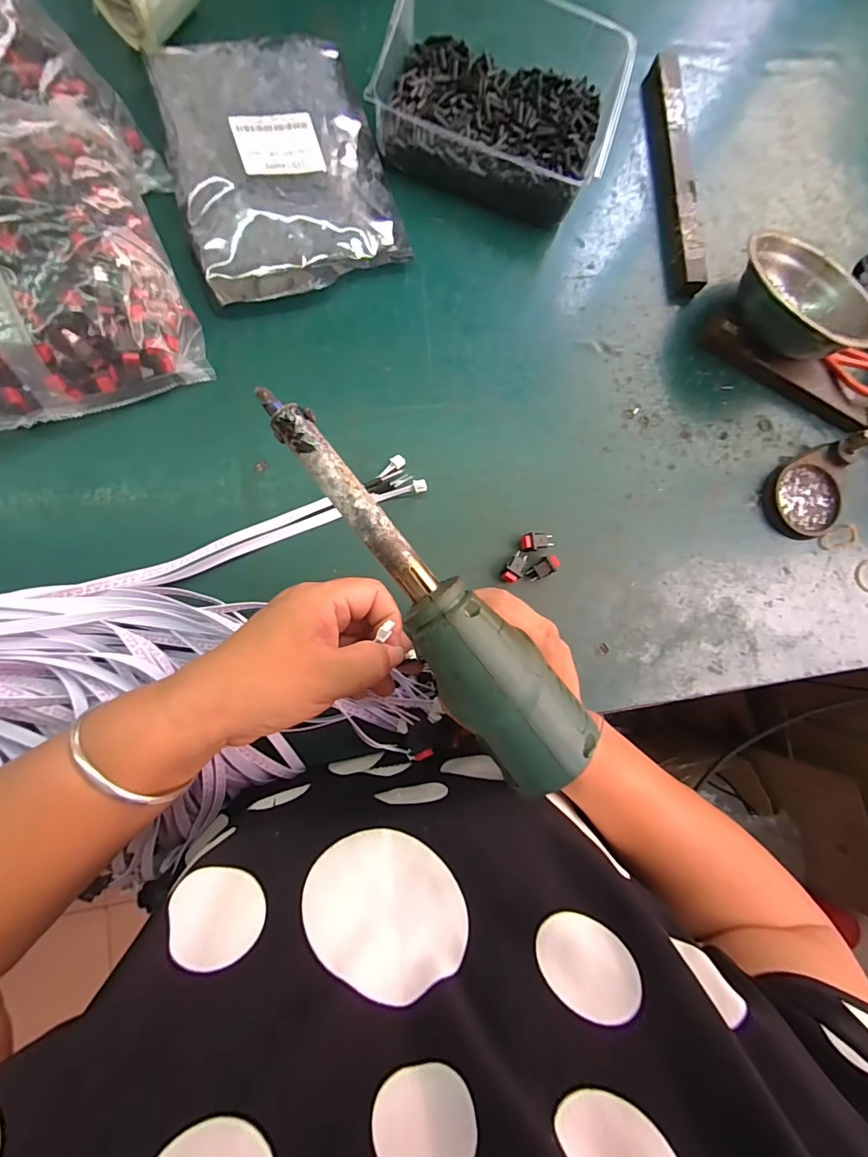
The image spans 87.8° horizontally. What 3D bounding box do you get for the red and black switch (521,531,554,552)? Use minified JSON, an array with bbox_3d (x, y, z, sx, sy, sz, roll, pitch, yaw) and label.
[{"bbox_3d":[0.081,-0.029,0.355,0.026,0.012,0.014,-13,87,-9],"label":"red and black switch"}]

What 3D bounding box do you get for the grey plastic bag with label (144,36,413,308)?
[{"bbox_3d":[-0.122,-0.323,0.352,0.157,0.026,0.200,-19,88,-9],"label":"grey plastic bag with label"}]

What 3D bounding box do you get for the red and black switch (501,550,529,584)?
[{"bbox_3d":[0.063,-0.008,0.350,0.014,0.013,0.027,34,82,-4],"label":"red and black switch"}]

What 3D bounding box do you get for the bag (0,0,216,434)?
[{"bbox_3d":[-0.298,-0.267,0.296,0.192,0.073,0.317,-20,88,-9],"label":"bag"}]

